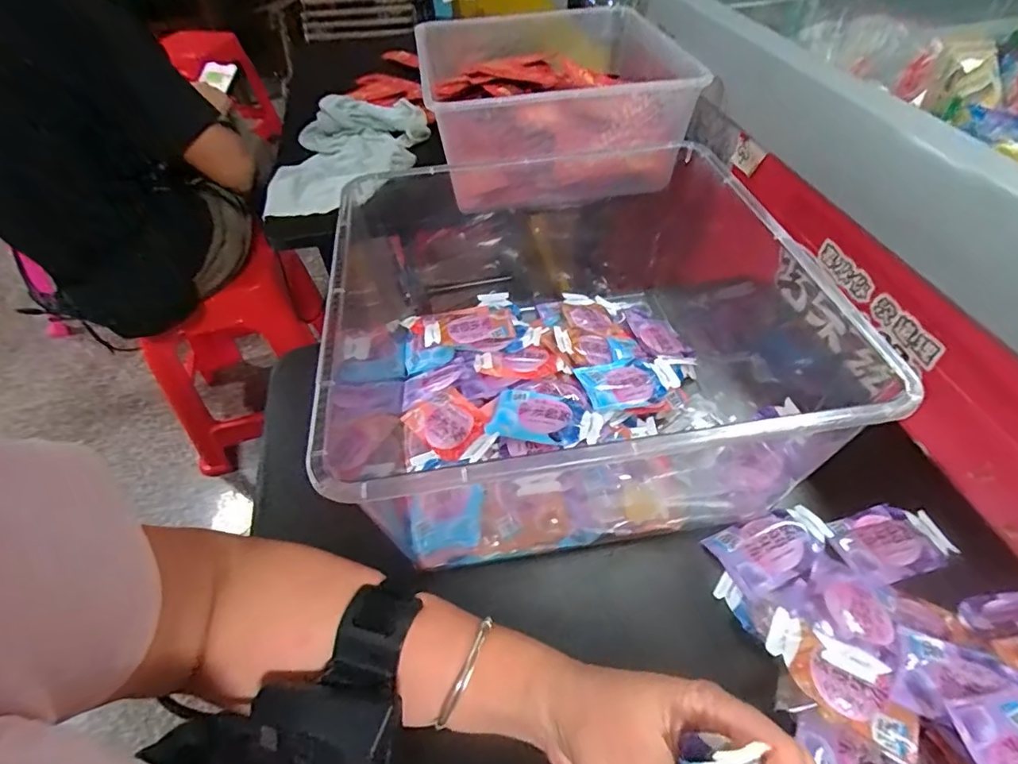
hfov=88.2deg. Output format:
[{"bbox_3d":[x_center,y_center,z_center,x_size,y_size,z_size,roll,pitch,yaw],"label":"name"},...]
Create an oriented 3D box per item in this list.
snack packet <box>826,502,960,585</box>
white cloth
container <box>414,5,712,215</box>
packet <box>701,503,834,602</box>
[{"bbox_3d":[0.252,0.106,0.348,0.074,0.009,0.048,-16,50,-11],"label":"snack packet"},{"bbox_3d":[-0.225,-0.319,0.736,0.178,0.055,0.297,13,51,14],"label":"white cloth"},{"bbox_3d":[0.055,-0.361,0.688,0.309,0.152,0.316,-10,49,-6],"label":"container"},{"bbox_3d":[0.177,0.109,0.349,0.079,0.006,0.045,-18,50,-12],"label":"packet"}]

